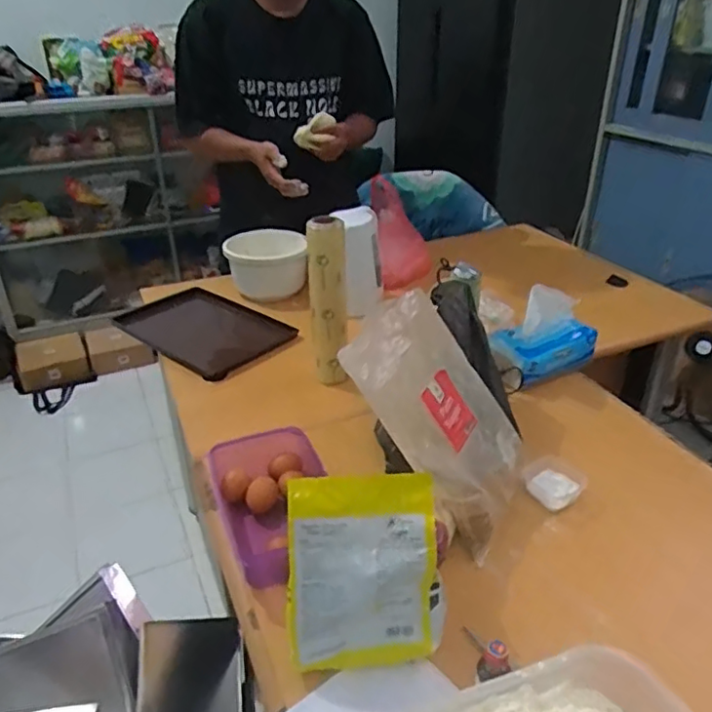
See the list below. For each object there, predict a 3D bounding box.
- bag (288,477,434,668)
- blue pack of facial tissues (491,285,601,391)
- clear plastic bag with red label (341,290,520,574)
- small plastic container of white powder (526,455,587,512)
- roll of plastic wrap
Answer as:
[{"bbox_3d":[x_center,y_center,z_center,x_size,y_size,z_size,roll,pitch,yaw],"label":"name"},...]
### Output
[{"bbox_3d":[0.007,0.234,0.645,0.150,0.206,0.034,-1,6,-7],"label":"bag"},{"bbox_3d":[0.352,-0.050,1.129,0.191,0.152,0.096,-16,34,-24],"label":"blue pack of facial tissues"},{"bbox_3d":[0.124,0.075,0.823,0.048,0.326,0.208,-18,19,49],"label":"clear plastic bag with red label"},{"bbox_3d":[0.291,0.186,0.895,0.073,0.038,0.083,-26,39,-36],"label":"small plastic container of white powder"},{"bbox_3d":[-0.048,-0.089,1.077,0.065,0.296,0.055,-4,31,-5],"label":"roll of plastic wrap"}]

